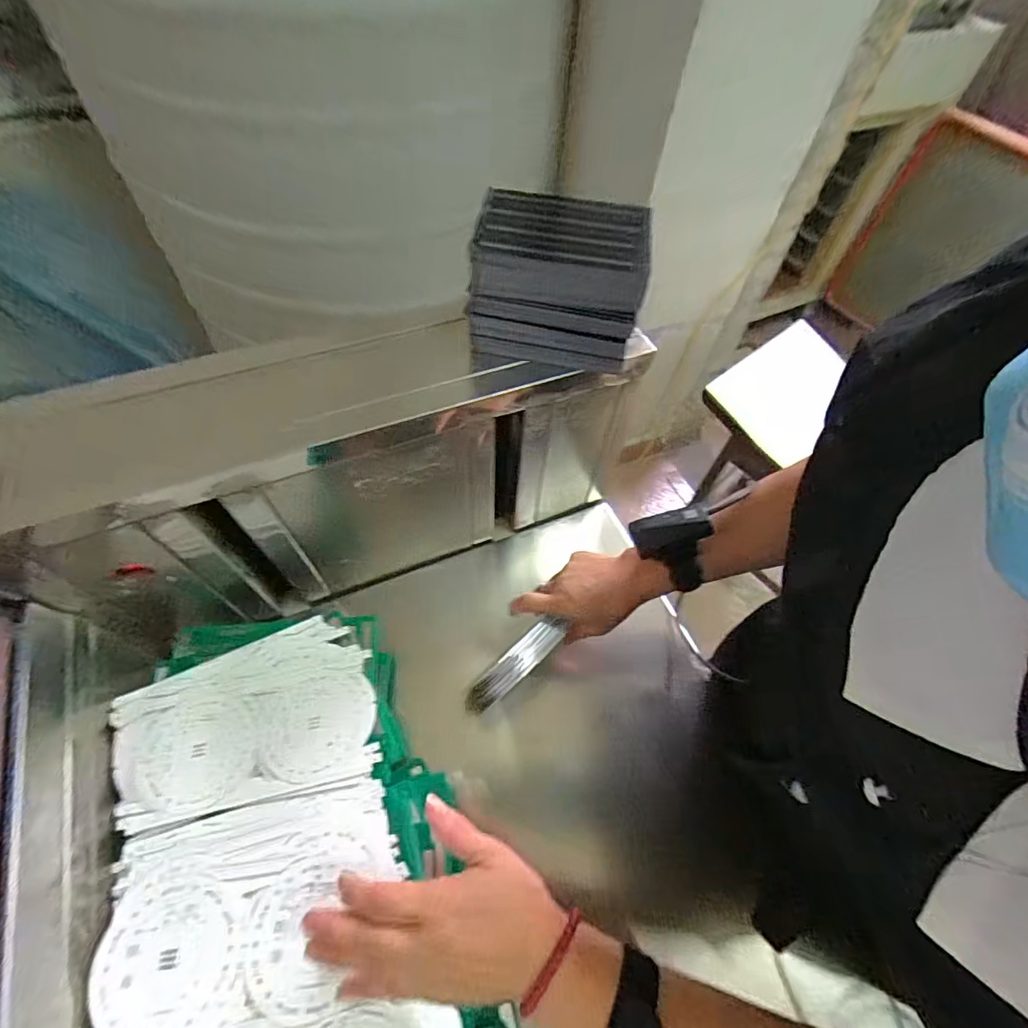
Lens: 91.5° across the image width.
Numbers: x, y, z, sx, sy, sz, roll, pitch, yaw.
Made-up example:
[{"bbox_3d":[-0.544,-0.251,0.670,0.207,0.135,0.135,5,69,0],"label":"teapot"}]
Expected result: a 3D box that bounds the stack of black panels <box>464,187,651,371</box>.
[{"bbox_3d":[0.040,-0.214,0.462,0.148,0.099,0.106,10,58,3],"label":"stack of black panels"}]

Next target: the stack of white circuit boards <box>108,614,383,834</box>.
[{"bbox_3d":[-0.252,0.189,0.470,0.229,0.018,0.154,-11,59,-10],"label":"stack of white circuit boards"}]

